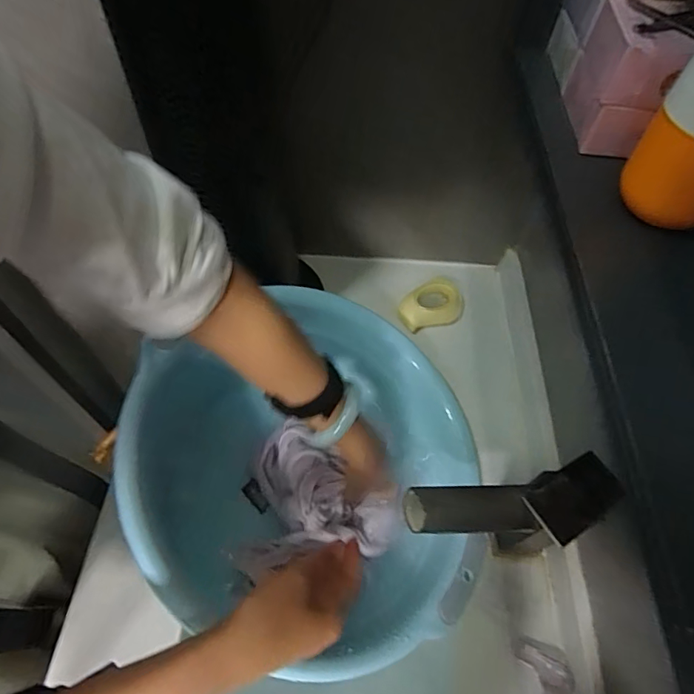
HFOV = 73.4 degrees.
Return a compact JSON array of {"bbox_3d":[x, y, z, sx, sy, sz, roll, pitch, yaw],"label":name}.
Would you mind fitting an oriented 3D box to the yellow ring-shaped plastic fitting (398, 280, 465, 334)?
[{"bbox_3d":[0.118,-0.057,0.660,0.088,0.028,0.067,-25,62,-18],"label":"yellow ring-shaped plastic fitting"}]

